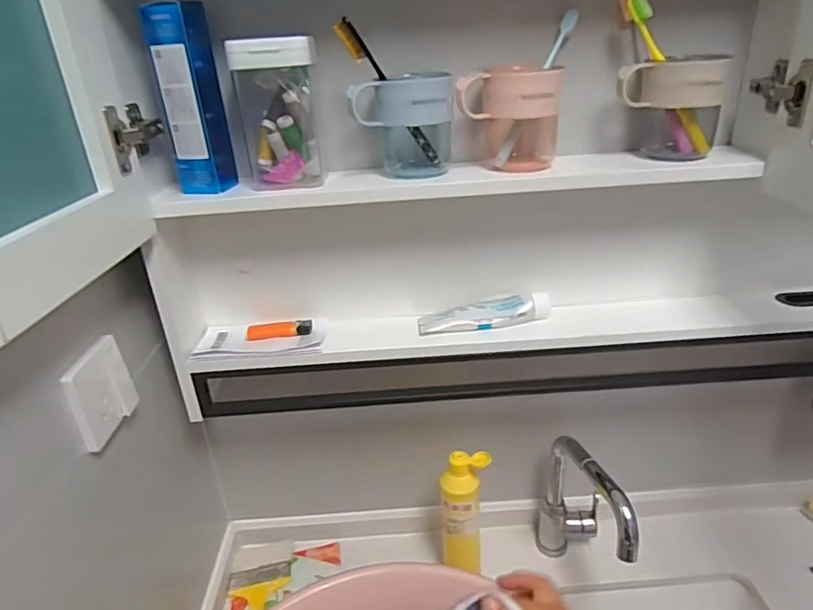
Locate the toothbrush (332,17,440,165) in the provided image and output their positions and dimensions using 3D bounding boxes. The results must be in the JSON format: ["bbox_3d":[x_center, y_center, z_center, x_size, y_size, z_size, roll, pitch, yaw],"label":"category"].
[{"bbox_3d":[-0.015,-0.219,0.578,0.020,0.183,0.016,-51,42,-9],"label":"toothbrush"}]

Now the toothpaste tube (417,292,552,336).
[{"bbox_3d":[0.097,0.009,0.690,0.163,0.032,0.042,-5,26,-2],"label":"toothpaste tube"}]

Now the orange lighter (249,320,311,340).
[{"bbox_3d":[-0.163,0.032,0.703,0.081,0.017,0.016,-5,26,-2],"label":"orange lighter"}]

